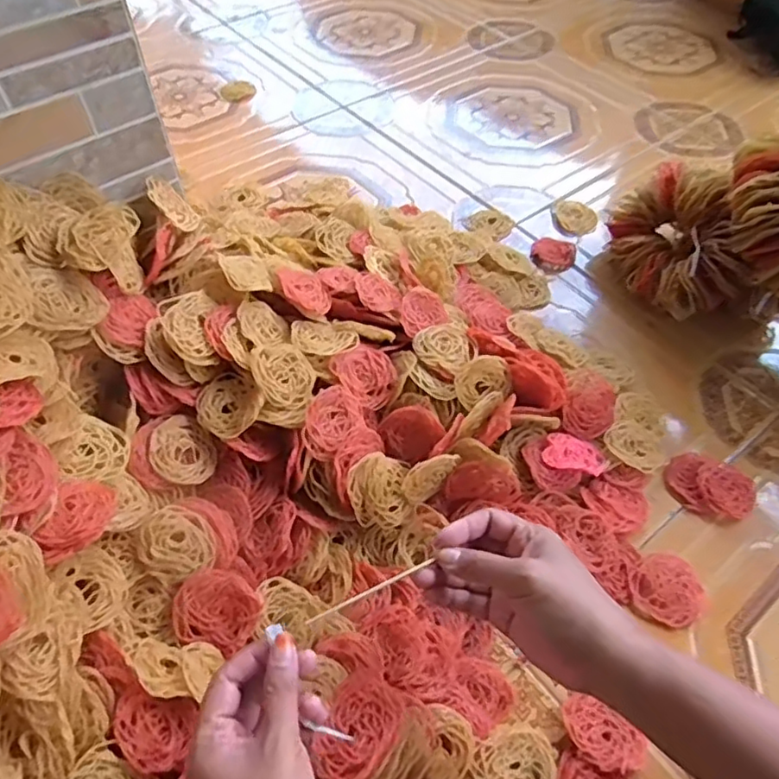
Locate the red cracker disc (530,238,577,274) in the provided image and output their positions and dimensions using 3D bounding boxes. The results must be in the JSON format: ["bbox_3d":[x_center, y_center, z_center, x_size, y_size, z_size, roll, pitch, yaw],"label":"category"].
[{"bbox_3d":[0.212,-0.174,0.805,0.056,0.010,0.069,16,55,11],"label":"red cracker disc"}]

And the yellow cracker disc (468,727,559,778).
[{"bbox_3d":[0.091,0.279,0.454,0.062,0.008,0.059,0,53,0],"label":"yellow cracker disc"}]

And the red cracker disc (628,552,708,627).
[{"bbox_3d":[0.241,0.173,0.538,0.058,0.005,0.060,-2,67,4],"label":"red cracker disc"}]

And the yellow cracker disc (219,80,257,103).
[{"bbox_3d":[-0.260,-0.515,1.075,0.062,0.011,0.059,0,53,0],"label":"yellow cracker disc"}]

